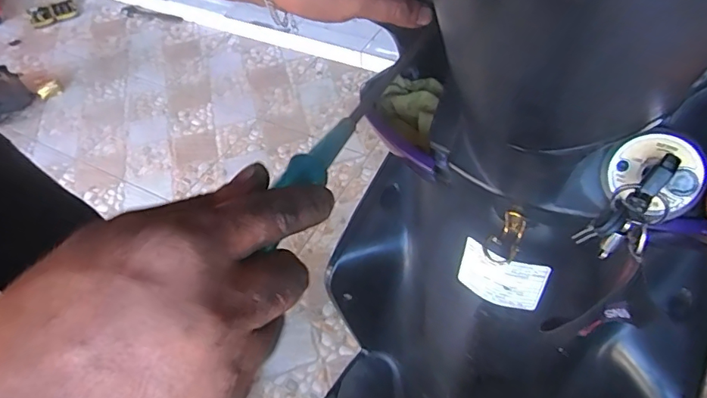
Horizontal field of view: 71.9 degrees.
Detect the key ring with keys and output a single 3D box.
[{"bbox_3d":[0.158,0.006,0.282,0.035,0.069,0.026,28,57,25],"label":"key ring with keys"}]

